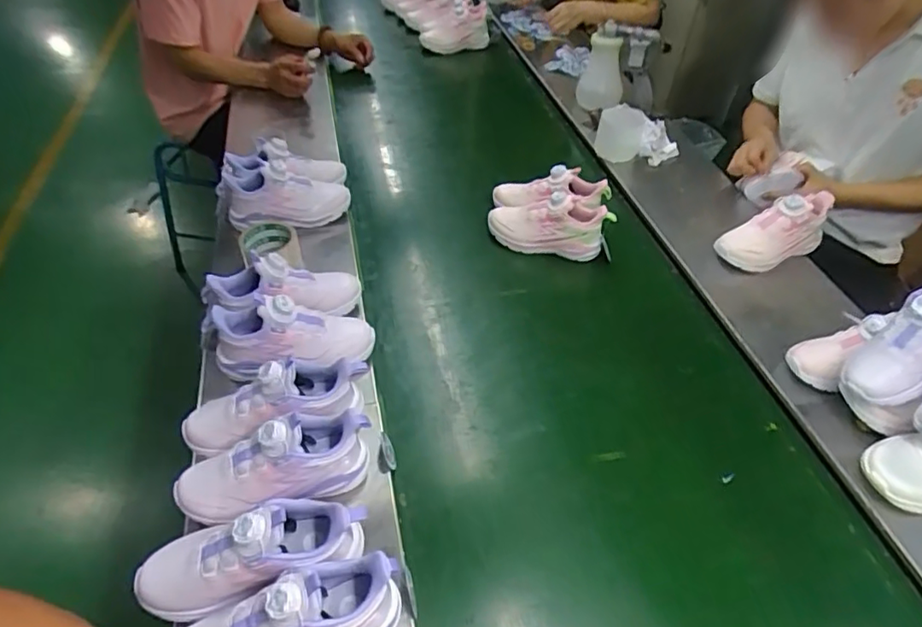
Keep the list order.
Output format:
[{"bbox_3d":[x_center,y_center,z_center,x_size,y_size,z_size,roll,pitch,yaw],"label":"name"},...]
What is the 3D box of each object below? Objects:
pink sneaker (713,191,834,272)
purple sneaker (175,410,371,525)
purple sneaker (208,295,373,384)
[{"bbox_3d":[0.541,-0.135,0.989,0.180,0.115,0.070,-13,48,-14],"label":"pink sneaker"},{"bbox_3d":[-0.211,0.156,0.626,0.221,0.089,0.085,-12,45,-14],"label":"purple sneaker"},{"bbox_3d":[-0.227,0.026,0.754,0.207,0.089,0.095,-5,43,-7],"label":"purple sneaker"}]

